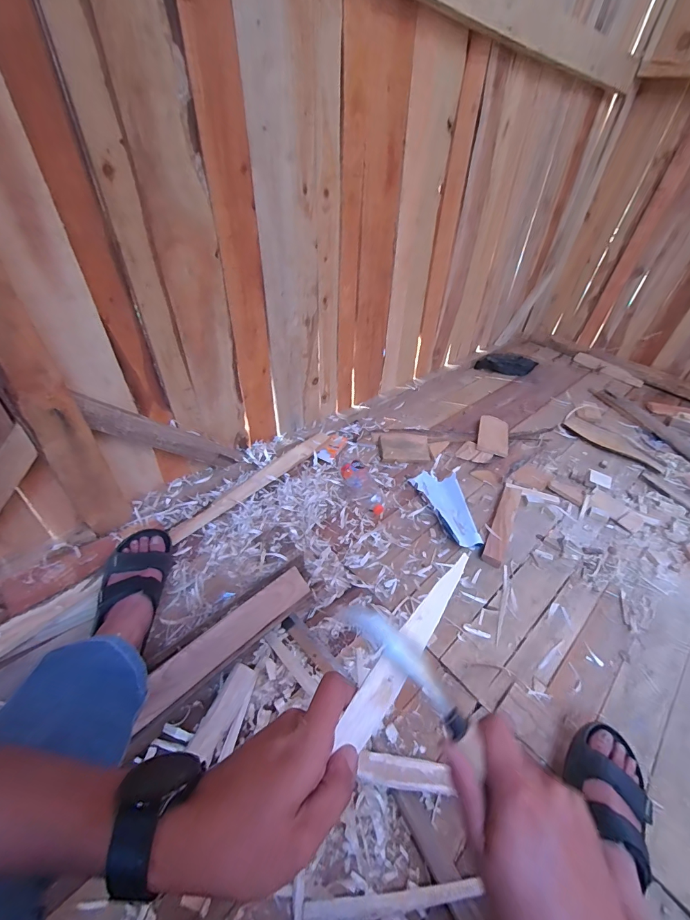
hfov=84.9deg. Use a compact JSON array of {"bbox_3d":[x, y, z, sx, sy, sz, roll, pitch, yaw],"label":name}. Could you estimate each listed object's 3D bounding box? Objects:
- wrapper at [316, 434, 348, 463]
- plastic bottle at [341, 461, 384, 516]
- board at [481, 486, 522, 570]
[{"bbox_3d":[-0.036,-0.037,1.137,0.049,0.020,0.122,19,45,14],"label":"wrapper"},{"bbox_3d":[0.058,0.066,1.001,0.076,0.063,0.167,-17,48,-22],"label":"plastic bottle"},{"bbox_3d":[0.411,0.164,0.976,0.049,0.034,0.269,24,47,19],"label":"board"}]

